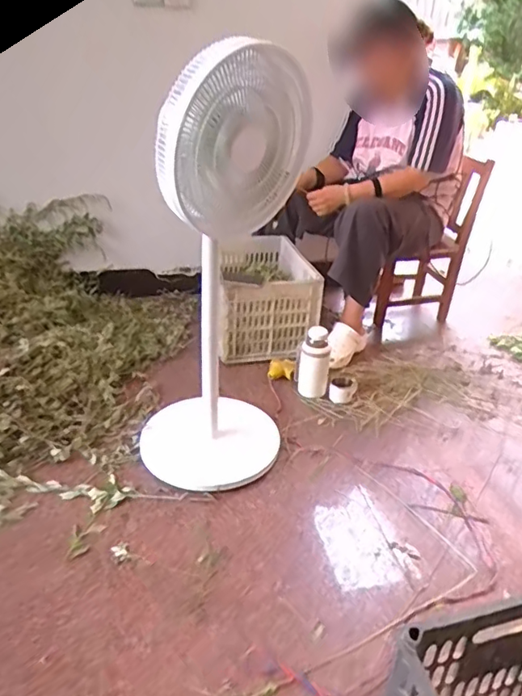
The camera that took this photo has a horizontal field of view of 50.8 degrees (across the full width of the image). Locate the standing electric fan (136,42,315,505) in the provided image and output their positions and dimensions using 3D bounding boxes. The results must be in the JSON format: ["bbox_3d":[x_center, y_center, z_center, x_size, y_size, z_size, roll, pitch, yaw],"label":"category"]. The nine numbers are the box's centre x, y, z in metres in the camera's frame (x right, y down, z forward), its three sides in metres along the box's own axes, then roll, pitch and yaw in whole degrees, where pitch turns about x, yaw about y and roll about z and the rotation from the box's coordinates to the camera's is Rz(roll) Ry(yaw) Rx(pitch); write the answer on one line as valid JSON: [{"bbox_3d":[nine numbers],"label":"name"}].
[{"bbox_3d":[-0.089,-0.121,1.211,0.345,0.943,0.312,-2,28,-10],"label":"standing electric fan"}]

